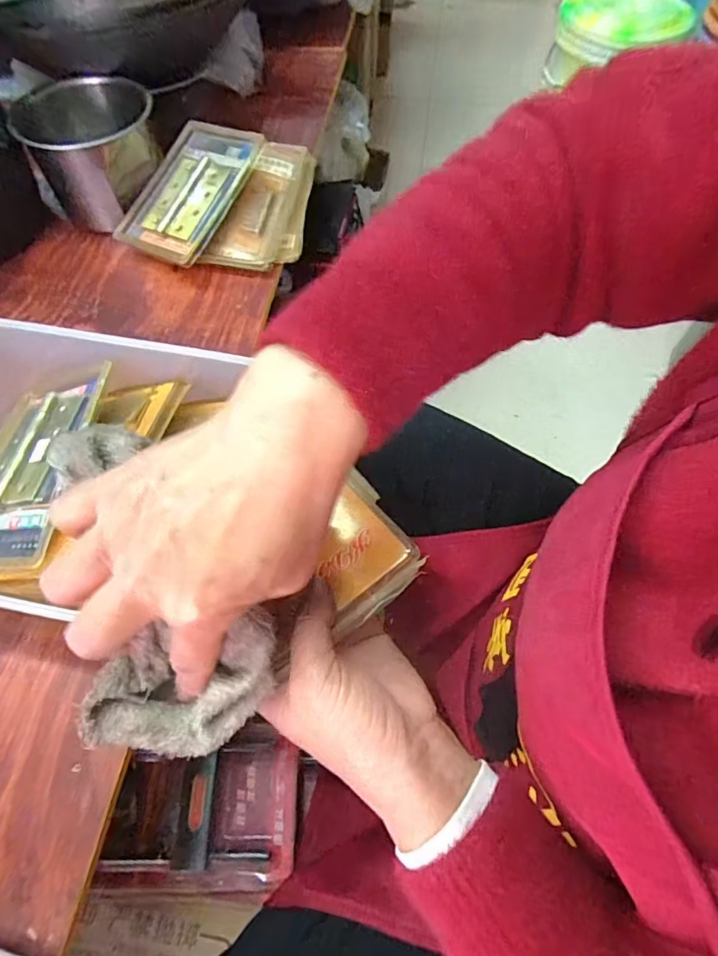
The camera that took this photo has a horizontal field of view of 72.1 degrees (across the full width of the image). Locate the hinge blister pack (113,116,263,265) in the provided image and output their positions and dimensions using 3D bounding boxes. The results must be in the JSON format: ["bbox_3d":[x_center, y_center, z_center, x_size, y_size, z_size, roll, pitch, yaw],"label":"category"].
[{"bbox_3d":[-0.200,-0.335,0.574,0.132,0.014,0.176,27,83,19],"label":"hinge blister pack"}]

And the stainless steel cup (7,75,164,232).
[{"bbox_3d":[-0.314,-0.387,0.595,0.149,0.115,0.137,0,62,0],"label":"stainless steel cup"}]

